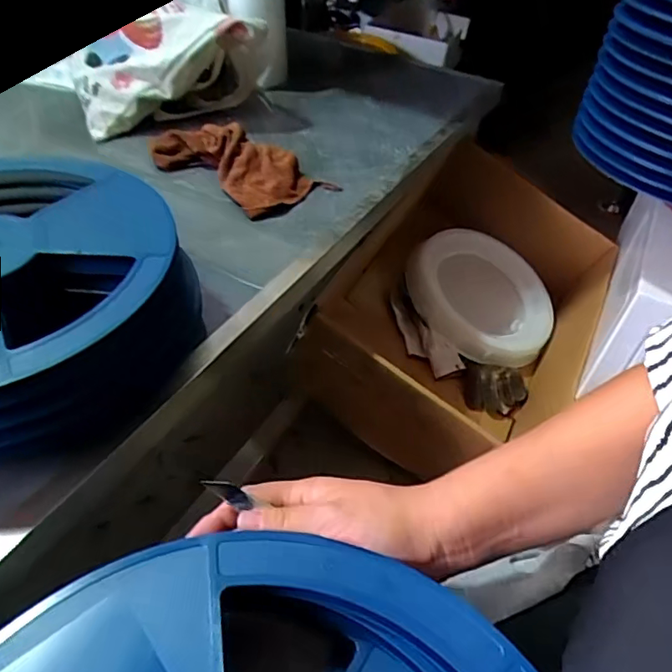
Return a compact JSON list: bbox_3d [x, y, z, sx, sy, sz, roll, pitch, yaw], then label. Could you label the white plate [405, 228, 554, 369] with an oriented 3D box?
[{"bbox_3d":[0.316,-0.090,1.172,0.330,0.025,0.325,7,64,-14],"label":"white plate"}]

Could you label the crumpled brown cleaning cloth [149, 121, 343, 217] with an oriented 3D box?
[{"bbox_3d":[-0.146,-0.261,0.804,0.266,0.044,0.143,30,51,23],"label":"crumpled brown cleaning cloth"}]

